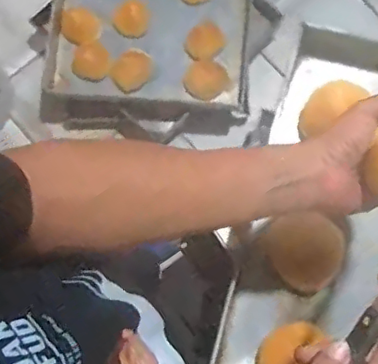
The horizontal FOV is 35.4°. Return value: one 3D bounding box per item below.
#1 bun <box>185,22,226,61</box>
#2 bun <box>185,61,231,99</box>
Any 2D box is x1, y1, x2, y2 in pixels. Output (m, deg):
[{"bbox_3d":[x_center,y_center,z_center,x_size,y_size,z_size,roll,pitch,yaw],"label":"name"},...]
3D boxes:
[{"bbox_3d":[0.038,-0.340,1.437,0.098,0.050,0.091,0,79,1],"label":"bun"},{"bbox_3d":[0.042,-0.249,1.431,0.107,0.041,0.094,-3,79,1],"label":"bun"}]

